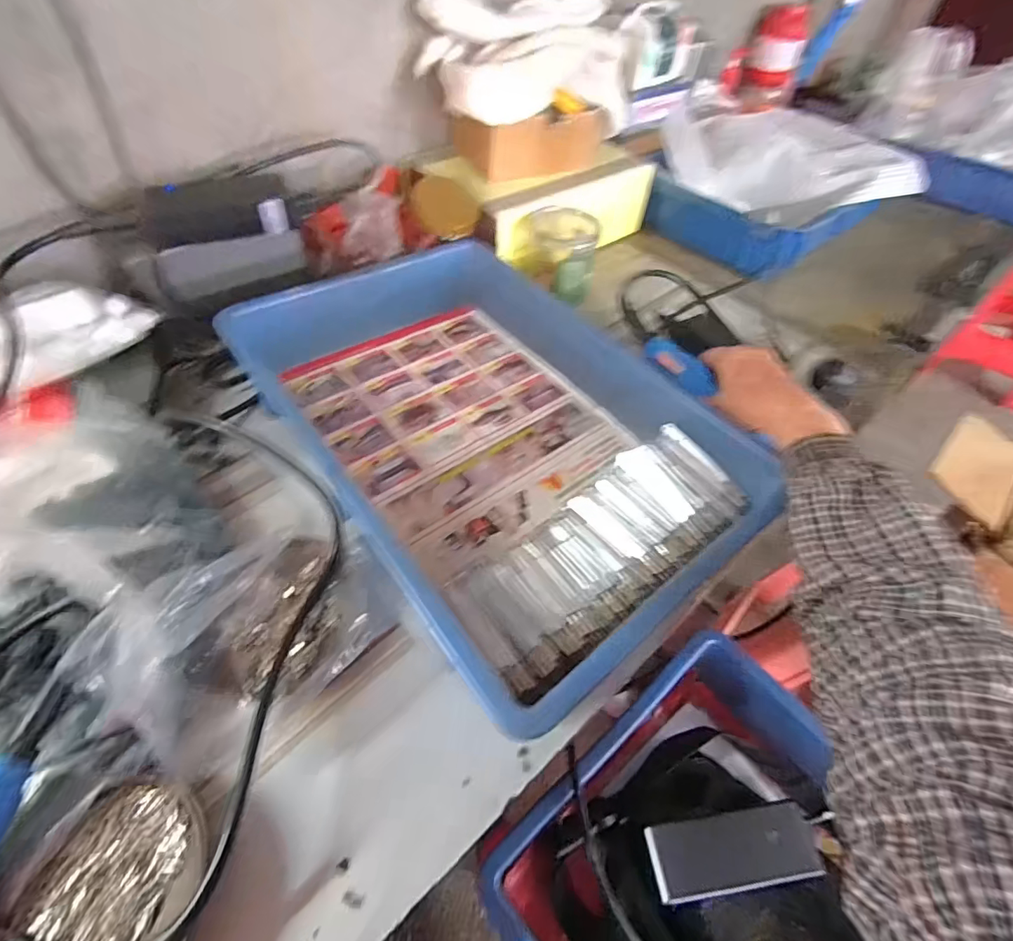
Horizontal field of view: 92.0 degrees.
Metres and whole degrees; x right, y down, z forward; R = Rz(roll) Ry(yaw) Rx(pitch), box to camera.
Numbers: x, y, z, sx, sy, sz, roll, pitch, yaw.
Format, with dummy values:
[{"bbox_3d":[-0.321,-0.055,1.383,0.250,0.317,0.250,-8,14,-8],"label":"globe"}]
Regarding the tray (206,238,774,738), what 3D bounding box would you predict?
[{"bbox_3d":[-0.011,-0.044,0.432,0.291,0.073,0.428,-30,59,-24],"label":"tray"}]

